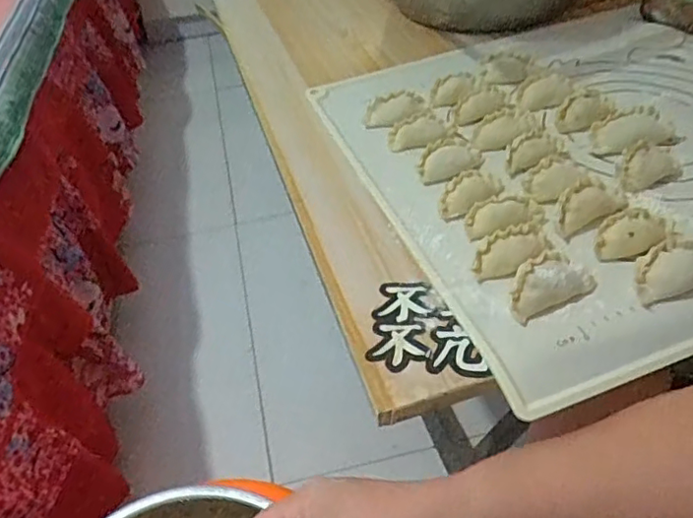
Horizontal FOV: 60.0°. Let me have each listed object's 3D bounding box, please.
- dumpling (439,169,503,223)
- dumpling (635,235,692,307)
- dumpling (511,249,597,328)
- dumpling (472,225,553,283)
[{"bbox_3d":[0.092,-0.052,0.452,0.057,0.014,0.025,-31,51,-24],"label":"dumpling"},{"bbox_3d":[0.208,0.008,0.379,0.061,0.019,0.035,-29,50,-23],"label":"dumpling"},{"bbox_3d":[0.126,0.016,0.379,0.057,0.020,0.030,-25,49,-20],"label":"dumpling"},{"bbox_3d":[0.112,-0.005,0.405,0.058,0.020,0.028,-11,45,-7],"label":"dumpling"}]

